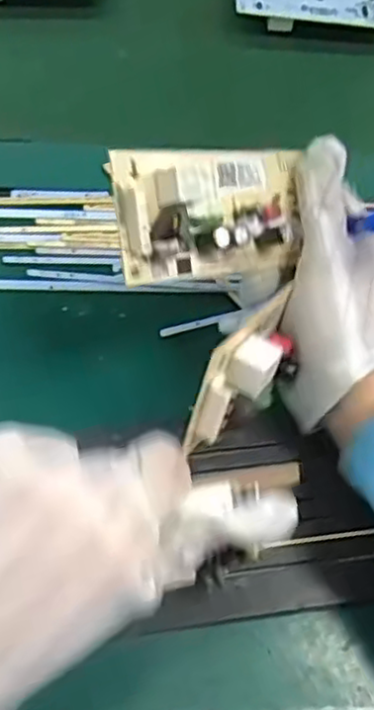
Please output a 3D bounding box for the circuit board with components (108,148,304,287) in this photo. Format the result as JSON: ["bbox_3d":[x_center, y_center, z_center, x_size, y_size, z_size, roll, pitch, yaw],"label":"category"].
[{"bbox_3d":[0.016,-0.064,0.309,0.097,0.019,0.055,-11,99,-33],"label":"circuit board with components"}]

